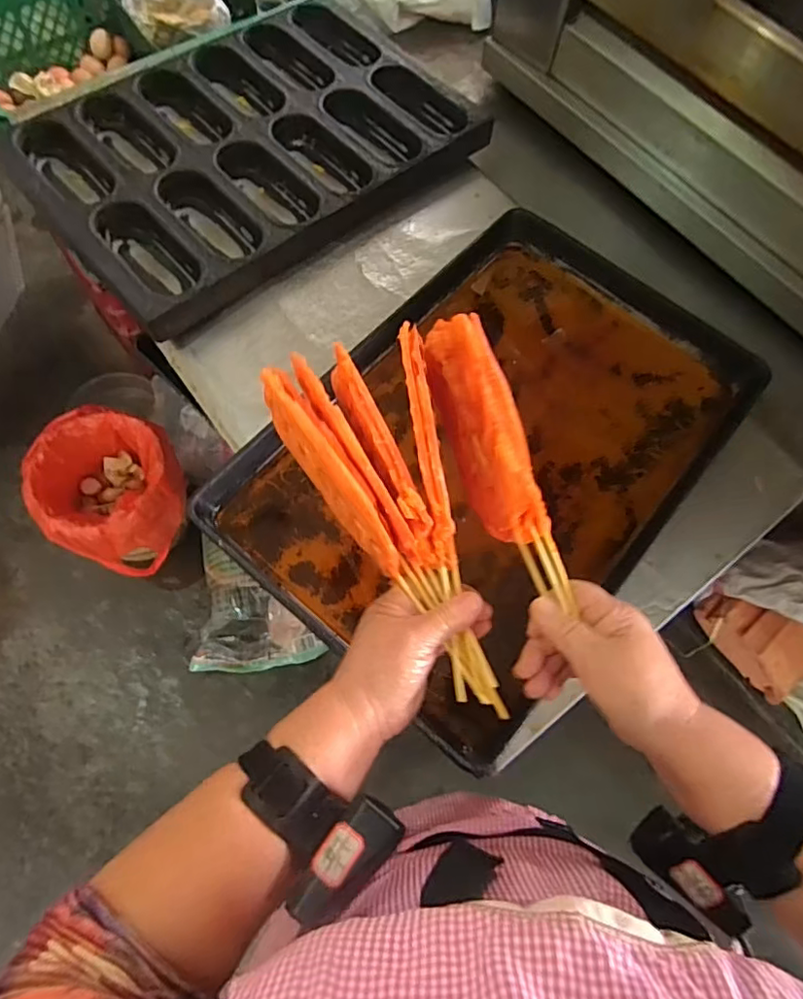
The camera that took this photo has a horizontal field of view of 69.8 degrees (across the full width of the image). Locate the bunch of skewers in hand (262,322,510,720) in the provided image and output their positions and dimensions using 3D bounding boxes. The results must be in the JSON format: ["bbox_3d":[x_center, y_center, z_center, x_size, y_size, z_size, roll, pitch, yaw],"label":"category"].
[{"bbox_3d":[0.013,0.007,0.406,0.119,0.046,0.267,-25,84,-13],"label":"bunch of skewers in hand"}]

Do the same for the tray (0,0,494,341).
[{"bbox_3d":[-0.218,-0.517,0.838,0.603,0.049,0.430,-37,74,-16],"label":"tray"}]

